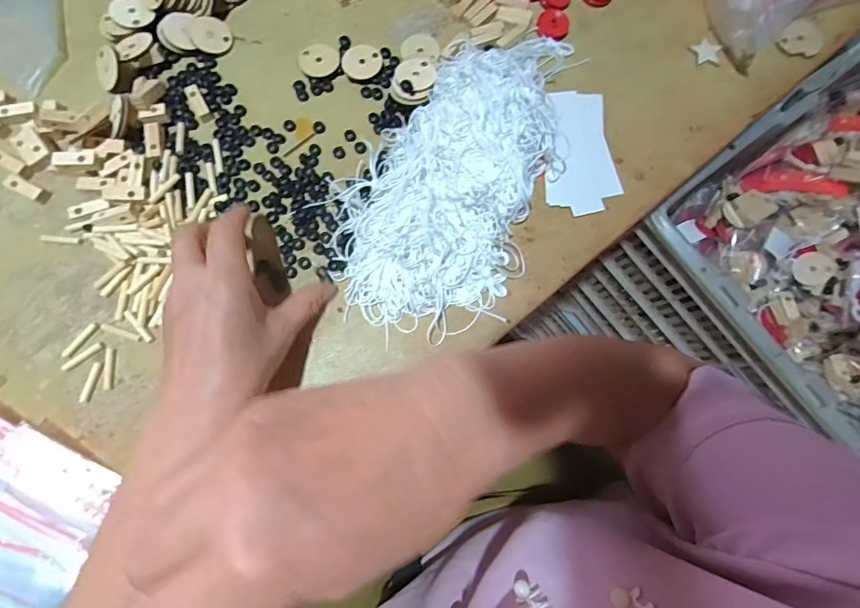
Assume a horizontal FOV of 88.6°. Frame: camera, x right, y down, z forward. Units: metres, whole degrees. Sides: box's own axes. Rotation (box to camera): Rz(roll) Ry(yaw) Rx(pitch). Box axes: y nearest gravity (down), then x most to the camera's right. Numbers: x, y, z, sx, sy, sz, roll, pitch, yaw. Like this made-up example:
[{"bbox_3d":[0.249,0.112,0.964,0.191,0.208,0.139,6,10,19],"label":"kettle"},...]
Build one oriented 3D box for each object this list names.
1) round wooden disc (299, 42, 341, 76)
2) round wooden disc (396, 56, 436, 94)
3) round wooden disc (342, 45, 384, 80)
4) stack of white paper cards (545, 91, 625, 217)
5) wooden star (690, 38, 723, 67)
[{"bbox_3d":[-0.096,-0.213,0.385,0.033,0.007,0.030,0,78,-2],"label":"round wooden disc"},{"bbox_3d":[-0.012,-0.192,0.367,0.033,0.004,0.035,0,72,-1],"label":"round wooden disc"},{"bbox_3d":[-0.059,-0.210,0.383,0.033,0.008,0.029,18,78,2],"label":"round wooden disc"},{"bbox_3d":[0.123,-0.127,0.369,0.060,0.008,0.109,-6,78,-3],"label":"stack of white paper cards"},{"bbox_3d":[0.245,-0.224,0.391,0.025,0.004,0.026,14,77,8],"label":"wooden star"}]

